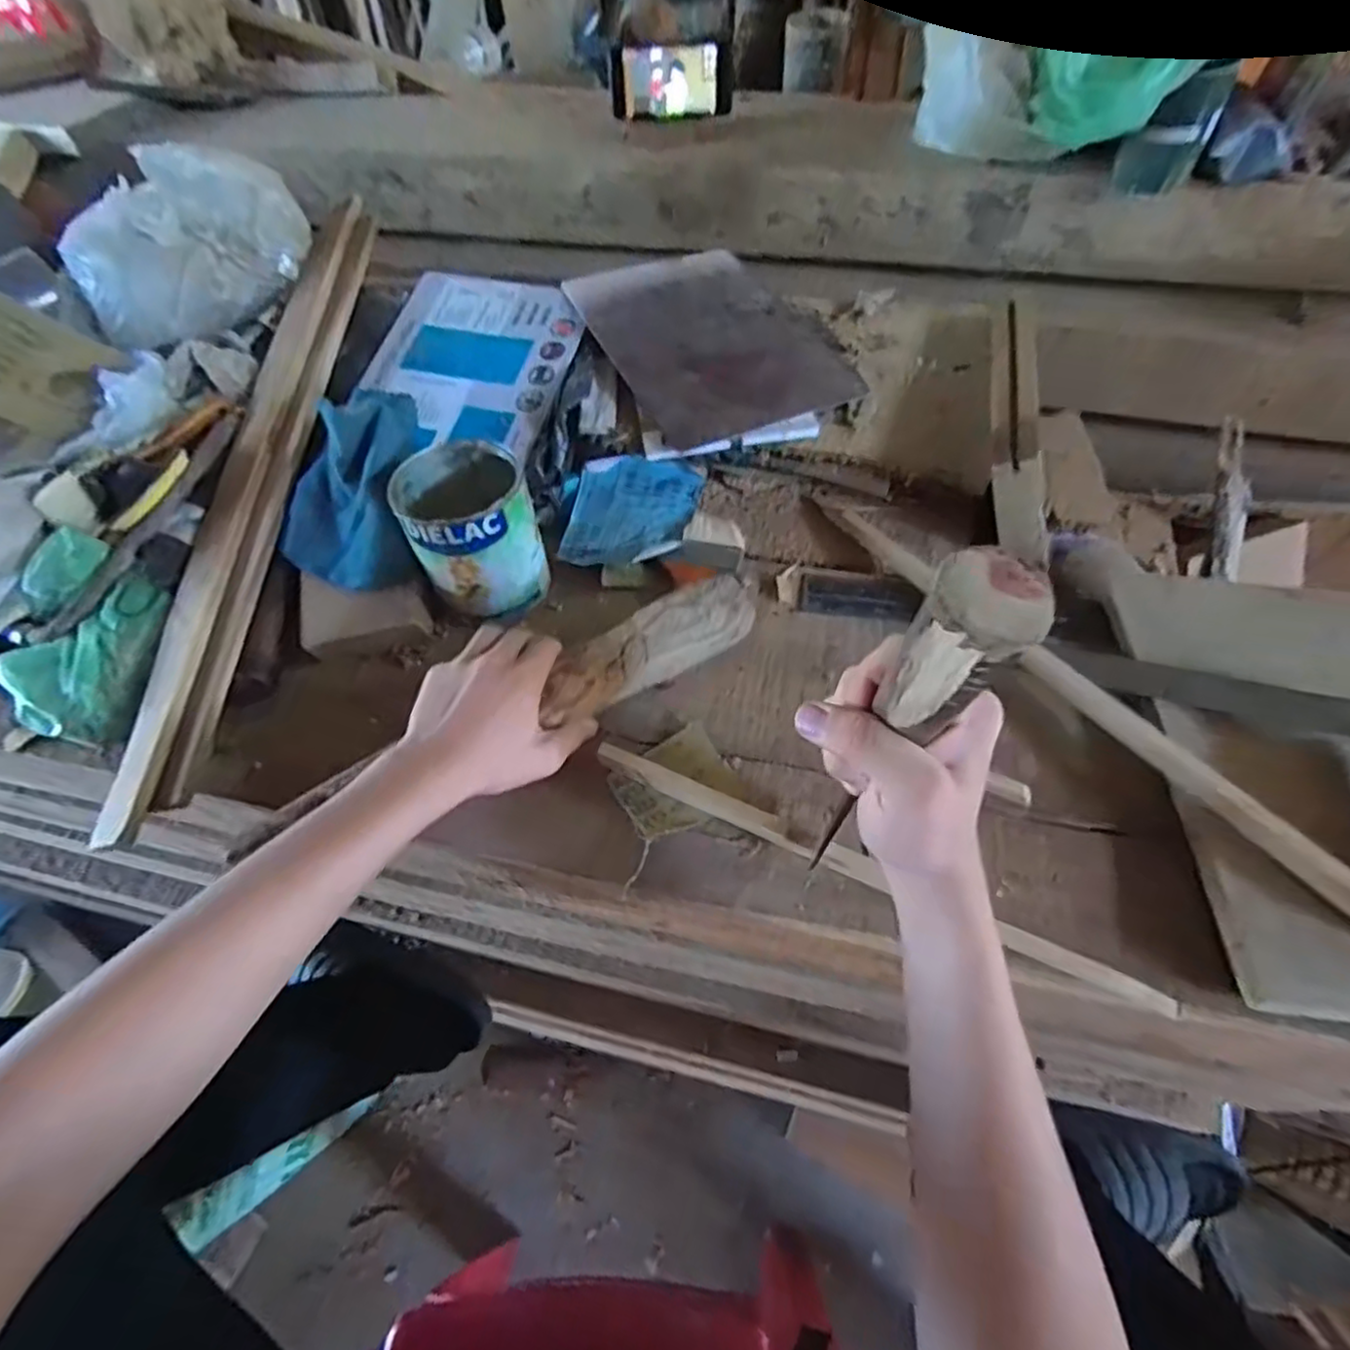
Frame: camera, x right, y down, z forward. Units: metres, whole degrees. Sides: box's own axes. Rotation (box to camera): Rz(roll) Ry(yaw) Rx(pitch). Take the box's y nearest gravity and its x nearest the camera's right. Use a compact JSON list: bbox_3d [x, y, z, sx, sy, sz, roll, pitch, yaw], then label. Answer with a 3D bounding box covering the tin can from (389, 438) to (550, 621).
[{"bbox_3d":[-0.162,-0.115,0.552,0.092,0.106,0.101,-3,54,4],"label":"tin can"}]

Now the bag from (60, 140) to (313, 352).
[{"bbox_3d":[-0.517,-0.474,0.738,0.157,0.106,0.225,15,57,16],"label":"bag"}]

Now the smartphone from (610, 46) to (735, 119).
[{"bbox_3d":[-0.004,-0.778,0.892,0.158,0.072,0.013,6,41,9],"label":"smartphone"}]

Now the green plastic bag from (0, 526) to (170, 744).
[{"bbox_3d":[-0.470,-0.035,0.539,0.127,0.054,0.175,-5,54,2],"label":"green plastic bag"}]

